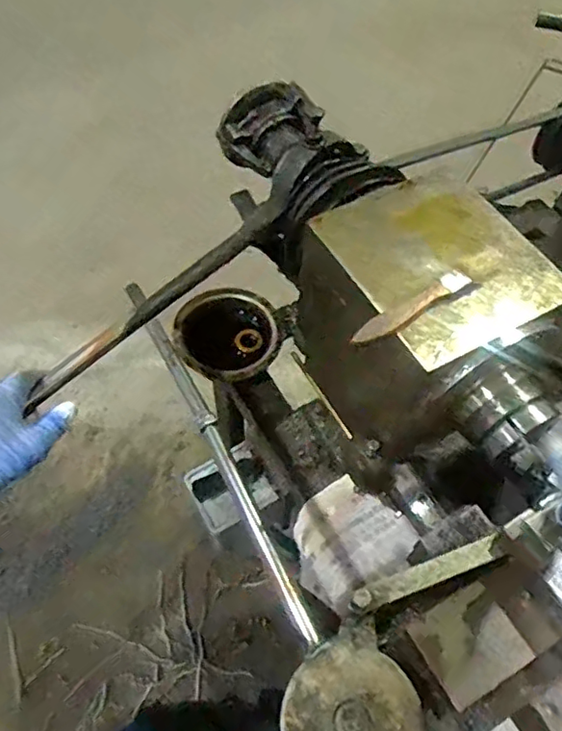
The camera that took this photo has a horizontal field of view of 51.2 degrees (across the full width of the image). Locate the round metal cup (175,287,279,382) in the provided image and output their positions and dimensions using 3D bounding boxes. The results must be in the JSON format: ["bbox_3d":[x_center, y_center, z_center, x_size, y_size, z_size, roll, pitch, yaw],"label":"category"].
[{"bbox_3d":[-0.067,-0.039,0.739,0.125,0.051,0.126,1,58,-2],"label":"round metal cup"}]

